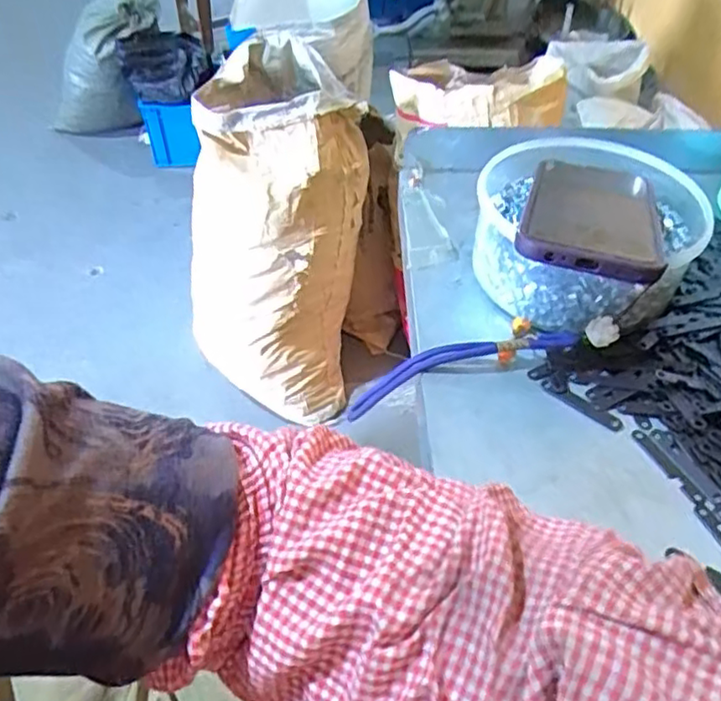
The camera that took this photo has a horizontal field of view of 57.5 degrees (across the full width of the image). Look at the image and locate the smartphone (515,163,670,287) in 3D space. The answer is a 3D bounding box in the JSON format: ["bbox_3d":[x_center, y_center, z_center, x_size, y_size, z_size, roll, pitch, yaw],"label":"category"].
[{"bbox_3d":[0.148,-0.089,0.423,0.080,0.017,0.162,12,35,14],"label":"smartphone"}]

